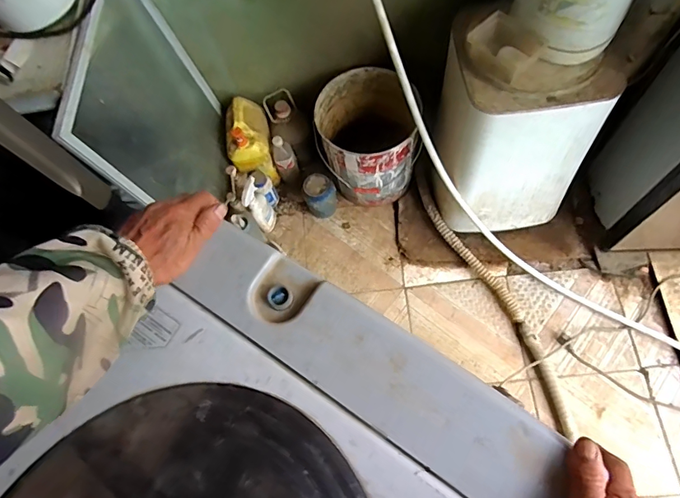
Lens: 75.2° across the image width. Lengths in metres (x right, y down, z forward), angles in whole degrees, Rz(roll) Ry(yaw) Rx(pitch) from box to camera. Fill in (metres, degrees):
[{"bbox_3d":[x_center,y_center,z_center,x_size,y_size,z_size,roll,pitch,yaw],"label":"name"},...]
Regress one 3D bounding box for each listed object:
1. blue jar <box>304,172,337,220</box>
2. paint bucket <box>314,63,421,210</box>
[{"bbox_3d":[-0.054,-0.153,1.342,0.098,0.137,0.103,-2,71,6],"label":"blue jar"},{"bbox_3d":[0.070,-0.317,1.284,0.267,0.261,0.290,-2,71,6],"label":"paint bucket"}]

